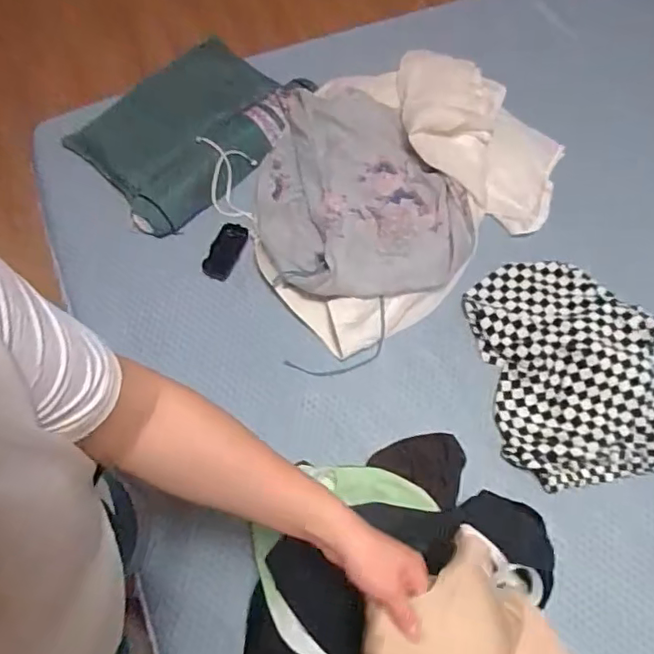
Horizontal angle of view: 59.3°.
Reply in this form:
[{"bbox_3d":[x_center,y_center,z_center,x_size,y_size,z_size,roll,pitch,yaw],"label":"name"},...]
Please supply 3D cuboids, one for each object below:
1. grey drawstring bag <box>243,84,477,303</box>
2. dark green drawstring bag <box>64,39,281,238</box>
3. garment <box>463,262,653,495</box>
[{"bbox_3d":[0.053,-0.254,1.050,0.356,0.082,0.439,-7,68,-3],"label":"grey drawstring bag"},{"bbox_3d":[-0.278,-0.389,1.126,0.362,0.055,0.306,-41,73,-15],"label":"dark green drawstring bag"},{"bbox_3d":[0.403,0.056,0.952,0.278,0.056,0.383,-8,68,-3],"label":"garment"}]

